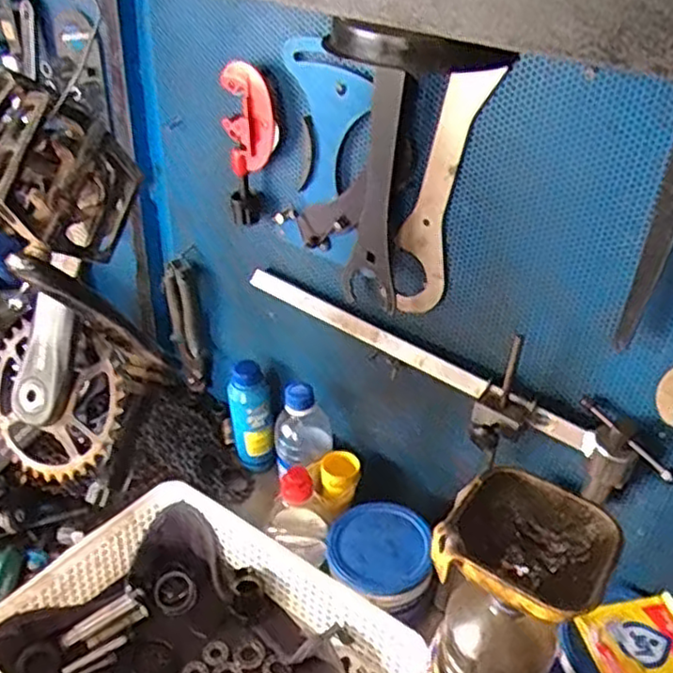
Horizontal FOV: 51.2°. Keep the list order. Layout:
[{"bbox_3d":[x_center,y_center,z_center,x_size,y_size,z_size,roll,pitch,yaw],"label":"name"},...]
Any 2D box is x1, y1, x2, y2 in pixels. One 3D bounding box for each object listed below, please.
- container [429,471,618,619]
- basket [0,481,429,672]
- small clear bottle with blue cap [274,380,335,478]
[{"bbox_3d":[0.117,0.134,0.433,0.093,0.051,0.095,23,40,25],"label":"container"},{"bbox_3d":[-0.120,0.290,0.637,0.308,0.078,0.259,22,40,25],"label":"basket"},{"bbox_3d":[-0.035,0.101,0.777,0.054,0.127,0.050,26,42,29],"label":"small clear bottle with blue cap"}]

